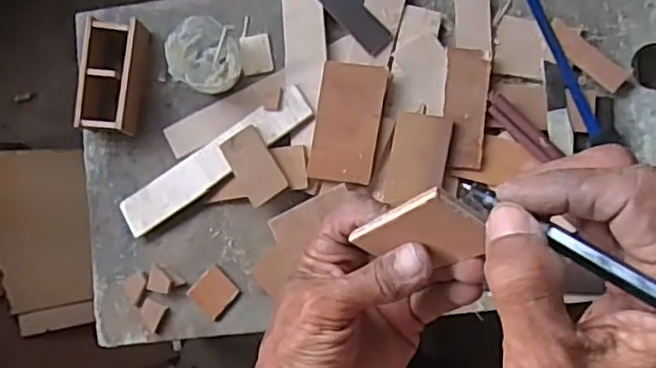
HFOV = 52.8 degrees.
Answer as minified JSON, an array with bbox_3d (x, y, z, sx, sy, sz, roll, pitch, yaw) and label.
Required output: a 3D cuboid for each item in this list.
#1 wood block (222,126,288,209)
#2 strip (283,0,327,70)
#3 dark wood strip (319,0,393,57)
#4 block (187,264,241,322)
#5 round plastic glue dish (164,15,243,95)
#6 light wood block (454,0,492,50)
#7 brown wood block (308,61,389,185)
[{"bbox_3d":[-0.071,-0.018,0.639,0.040,0.005,0.071,-32,83,4],"label":"wood block"},{"bbox_3d":[-0.025,-0.178,0.657,0.042,0.010,0.124,-4,85,7],"label":"strip"},{"bbox_3d":[0.021,-0.172,0.651,0.031,0.009,0.105,-41,82,2],"label":"dark wood strip"},{"bbox_3d":[-0.112,0.106,0.649,0.040,0.007,0.039,42,91,8],"label":"block"},{"bbox_3d":[-0.120,-0.125,0.643,0.064,0.064,0.066,-1,86,7],"label":"round plastic glue dish"},{"bbox_3d":[0.141,-0.156,0.641,0.033,0.005,0.055,-1,85,7],"label":"light wood block"},{"bbox_3d":[0.019,-0.058,0.628,0.061,0.011,0.111,9,87,8],"label":"brown wood block"}]

